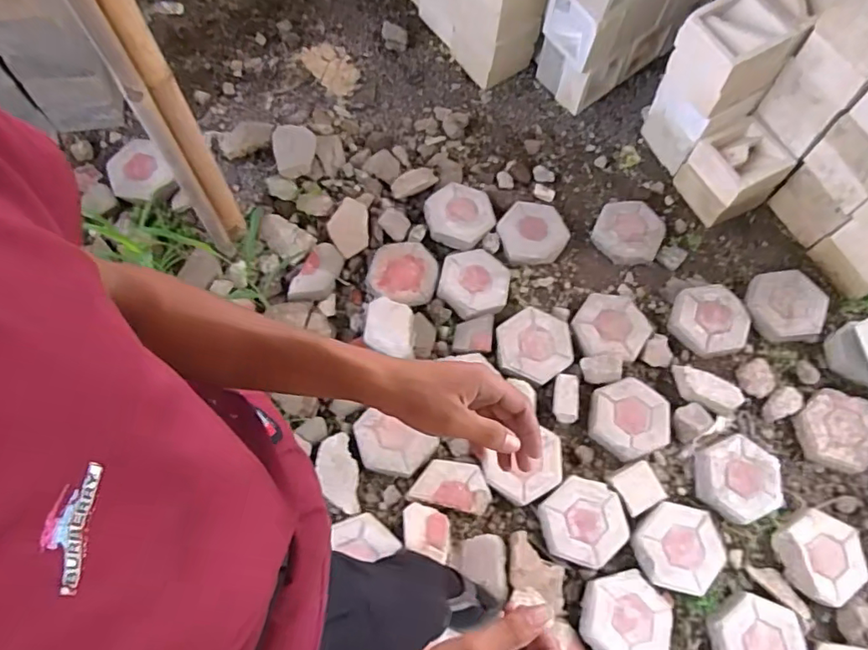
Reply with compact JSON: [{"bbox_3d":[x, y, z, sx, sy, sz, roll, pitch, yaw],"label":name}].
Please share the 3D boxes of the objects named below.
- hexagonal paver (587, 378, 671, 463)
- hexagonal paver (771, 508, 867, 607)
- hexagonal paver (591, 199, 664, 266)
[{"bbox_3d":[0.524,0.250,1.501,0.222,0.053,0.208,-20,70,-10],"label":"hexagonal paver"},{"bbox_3d":[0.969,0.570,1.381,0.200,0.051,0.207,-21,70,-10],"label":"hexagonal paver"},{"bbox_3d":[0.608,-0.295,1.739,0.206,0.058,0.216,25,69,8],"label":"hexagonal paver"}]

